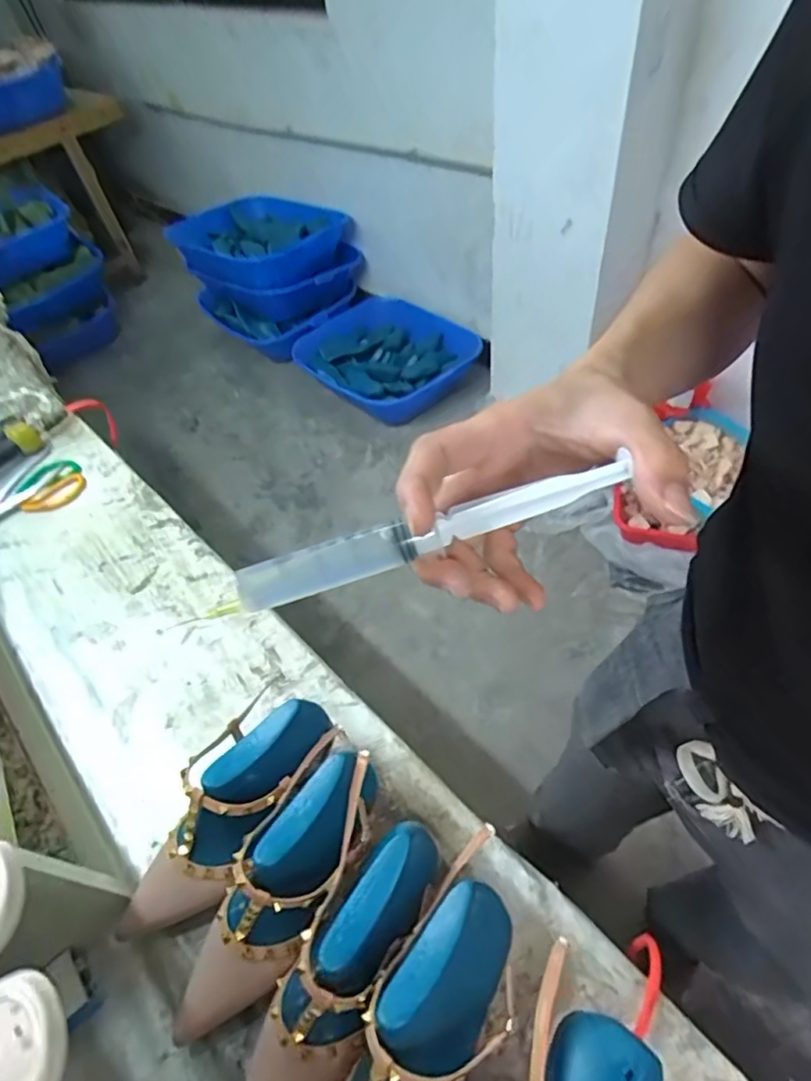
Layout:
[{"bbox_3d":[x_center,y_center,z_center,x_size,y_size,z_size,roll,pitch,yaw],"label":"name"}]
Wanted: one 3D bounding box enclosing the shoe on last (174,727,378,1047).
[{"bbox_3d":[-0.113,0.298,0.495,0.097,0.095,0.256,29,88,25],"label":"shoe on last"}]

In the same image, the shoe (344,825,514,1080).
[{"bbox_3d":[0.011,0.365,0.410,0.088,0.086,0.291,21,76,21],"label":"shoe"}]

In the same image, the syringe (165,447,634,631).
[{"bbox_3d":[-0.001,0.000,0.262,0.201,0.016,0.015,-18,51,0],"label":"syringe"}]

